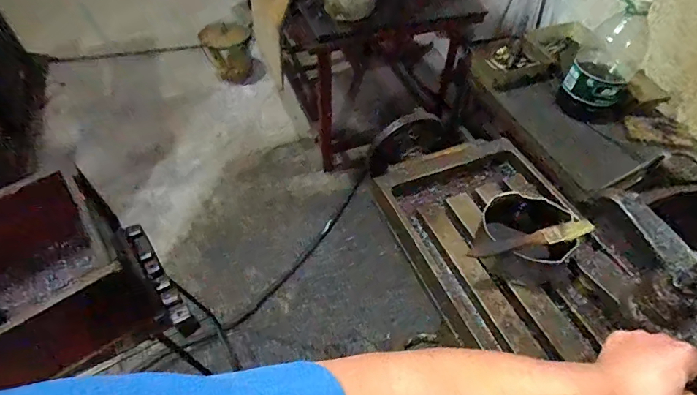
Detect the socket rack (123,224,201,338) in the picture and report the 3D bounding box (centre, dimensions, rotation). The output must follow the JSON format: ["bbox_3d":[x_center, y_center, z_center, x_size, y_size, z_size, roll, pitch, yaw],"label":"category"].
[{"bbox_3d":[-0.331,0.140,0.720,0.031,0.028,0.250,-32,59,-23],"label":"socket rack"}]

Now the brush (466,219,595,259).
[{"bbox_3d":[0.211,0.050,0.470,0.151,0.012,0.020,-13,53,-11],"label":"brush"}]

